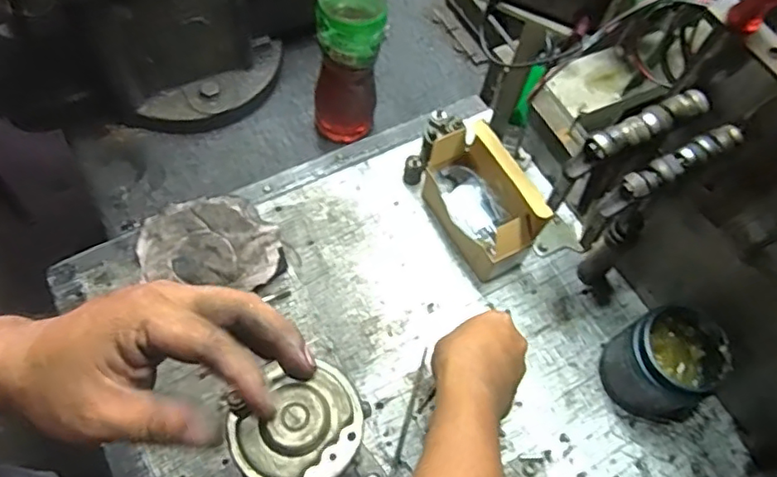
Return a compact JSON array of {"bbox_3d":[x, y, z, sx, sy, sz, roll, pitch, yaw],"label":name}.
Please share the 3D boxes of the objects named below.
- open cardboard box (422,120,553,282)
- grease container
[{"bbox_3d":[0.100,-0.041,0.665,0.081,0.110,0.145,-25,68,-15],"label":"open cardboard box"},{"bbox_3d":[0.268,0.126,0.588,0.091,0.093,0.089,1,64,-3],"label":"grease container"}]

